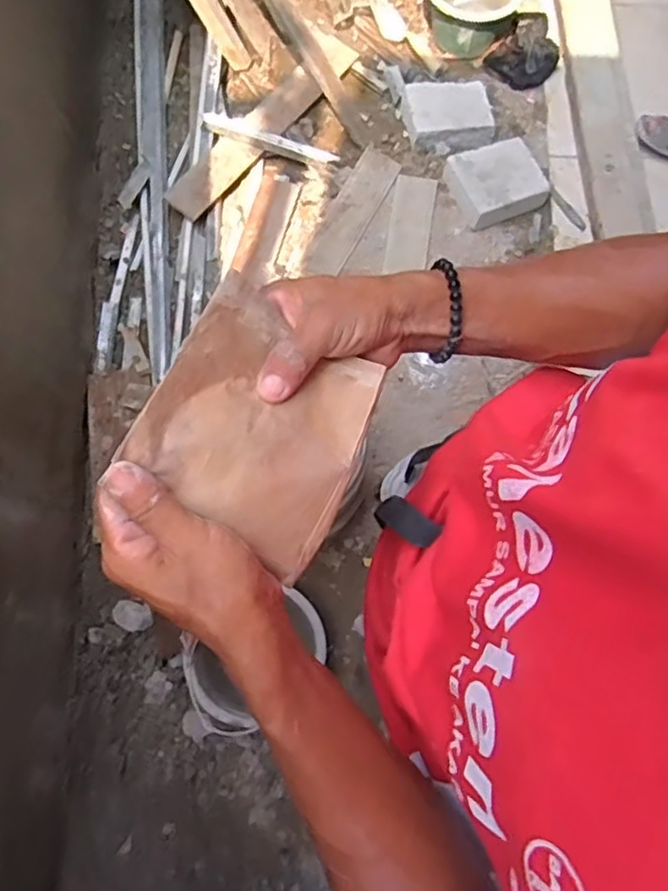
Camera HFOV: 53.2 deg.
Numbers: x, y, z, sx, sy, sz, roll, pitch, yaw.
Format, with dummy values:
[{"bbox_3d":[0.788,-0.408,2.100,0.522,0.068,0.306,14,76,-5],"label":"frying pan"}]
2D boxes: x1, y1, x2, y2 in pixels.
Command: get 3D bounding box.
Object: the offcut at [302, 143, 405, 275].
[{"bbox_3d":[0.041,-0.550,1.579,0.097,0.014,0.346,30,83,-1],"label":"offcut"}]

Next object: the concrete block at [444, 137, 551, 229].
[{"bbox_3d":[0.386,-0.625,1.575,0.208,0.058,0.171,-18,74,-5],"label":"concrete block"}]

